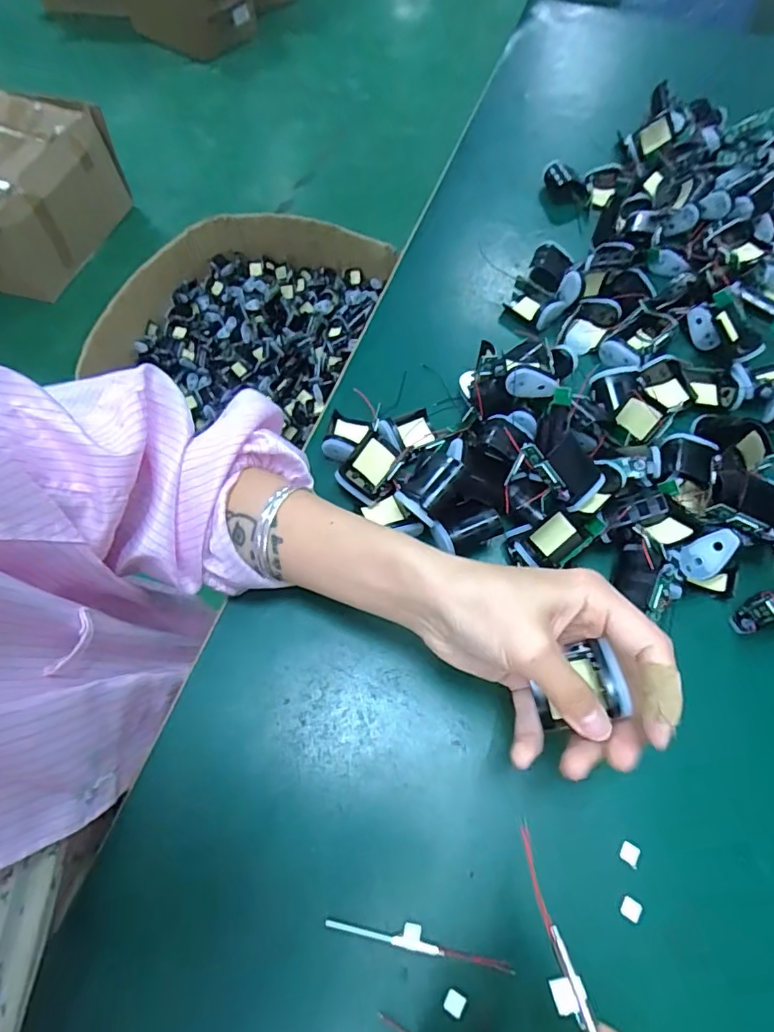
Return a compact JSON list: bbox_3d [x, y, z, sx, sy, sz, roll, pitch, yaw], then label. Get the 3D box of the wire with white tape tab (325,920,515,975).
[{"bbox_3d":[0.016,0.212,0.263,0.092,0.004,0.011,8,62,5],"label":"wire with white tape tab"}]

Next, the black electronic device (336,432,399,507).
[{"bbox_3d":[-0.013,-0.033,0.370,0.044,0.014,0.036,-50,62,20],"label":"black electronic device"}]

